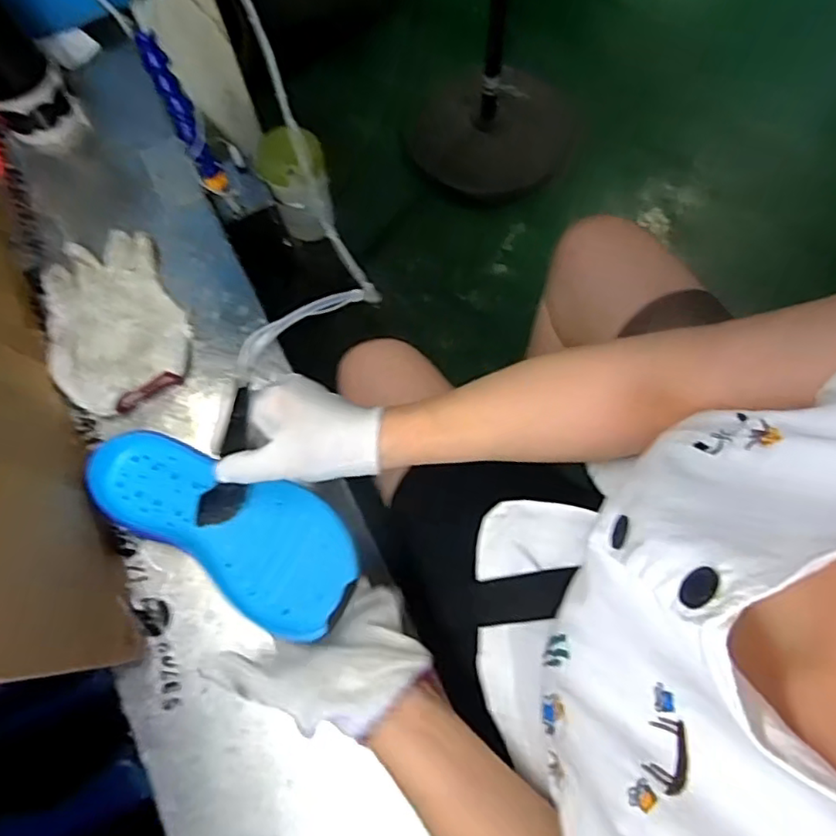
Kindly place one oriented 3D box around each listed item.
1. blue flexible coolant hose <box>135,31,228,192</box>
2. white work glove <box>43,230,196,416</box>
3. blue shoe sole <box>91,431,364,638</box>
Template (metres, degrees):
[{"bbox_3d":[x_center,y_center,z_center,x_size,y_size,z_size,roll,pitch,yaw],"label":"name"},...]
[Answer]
[{"bbox_3d":[-0.246,-0.315,0.641,0.024,0.163,0.020,-27,50,-7],"label":"blue flexible coolant hose"},{"bbox_3d":[-0.314,-0.103,0.629,0.127,0.037,0.192,-22,72,-6],"label":"white work glove"},{"bbox_3d":[-0.166,0.082,0.501,0.292,0.033,0.099,20,72,26],"label":"blue shoe sole"}]

